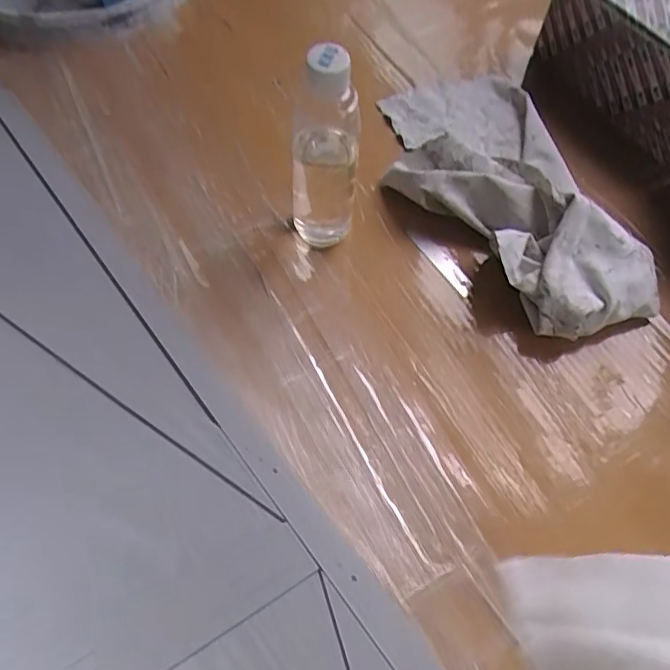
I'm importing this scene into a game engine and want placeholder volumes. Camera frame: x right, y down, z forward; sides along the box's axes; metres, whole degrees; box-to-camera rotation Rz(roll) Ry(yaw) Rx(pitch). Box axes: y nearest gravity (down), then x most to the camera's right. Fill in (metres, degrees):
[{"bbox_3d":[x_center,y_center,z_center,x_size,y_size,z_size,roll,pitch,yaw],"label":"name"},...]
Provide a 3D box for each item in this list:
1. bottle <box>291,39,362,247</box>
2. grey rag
[{"bbox_3d":[-0.009,-0.152,0.472,0.054,0.196,0.041,0,61,-2],"label":"bottle"},{"bbox_3d":[0.159,-0.150,0.555,0.185,0.063,0.347,-16,63,-11],"label":"grey rag"}]

